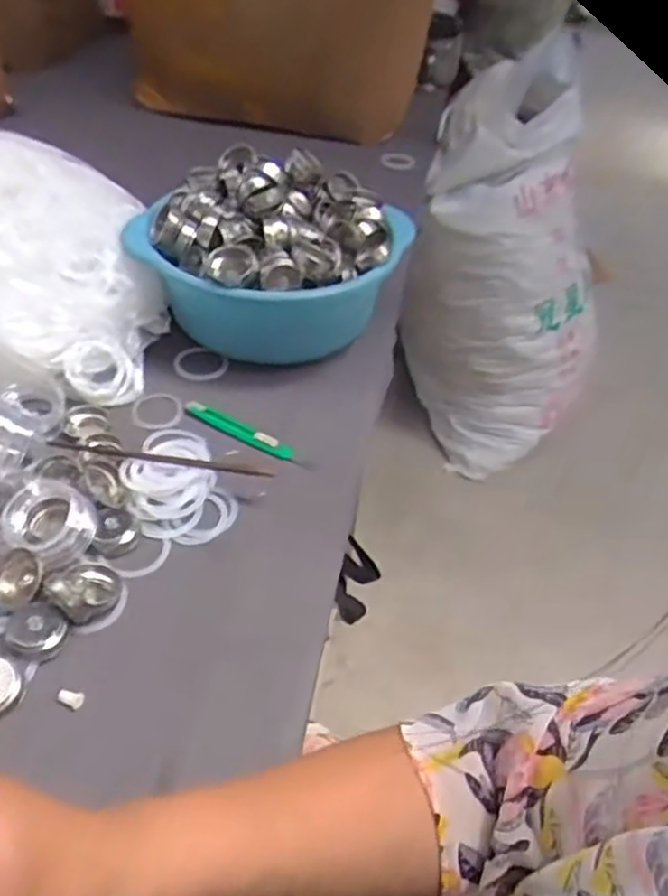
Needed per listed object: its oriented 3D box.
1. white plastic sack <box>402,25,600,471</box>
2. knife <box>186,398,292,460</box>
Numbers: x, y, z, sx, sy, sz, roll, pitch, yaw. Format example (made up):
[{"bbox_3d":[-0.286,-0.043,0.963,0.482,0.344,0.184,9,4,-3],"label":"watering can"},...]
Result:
[{"bbox_3d":[0.384,-0.343,1.518,0.384,0.747,0.345,23,46,17],"label":"white plastic sack"},{"bbox_3d":[-0.094,-0.021,0.696,0.125,0.008,0.018,26,48,20],"label":"knife"}]

